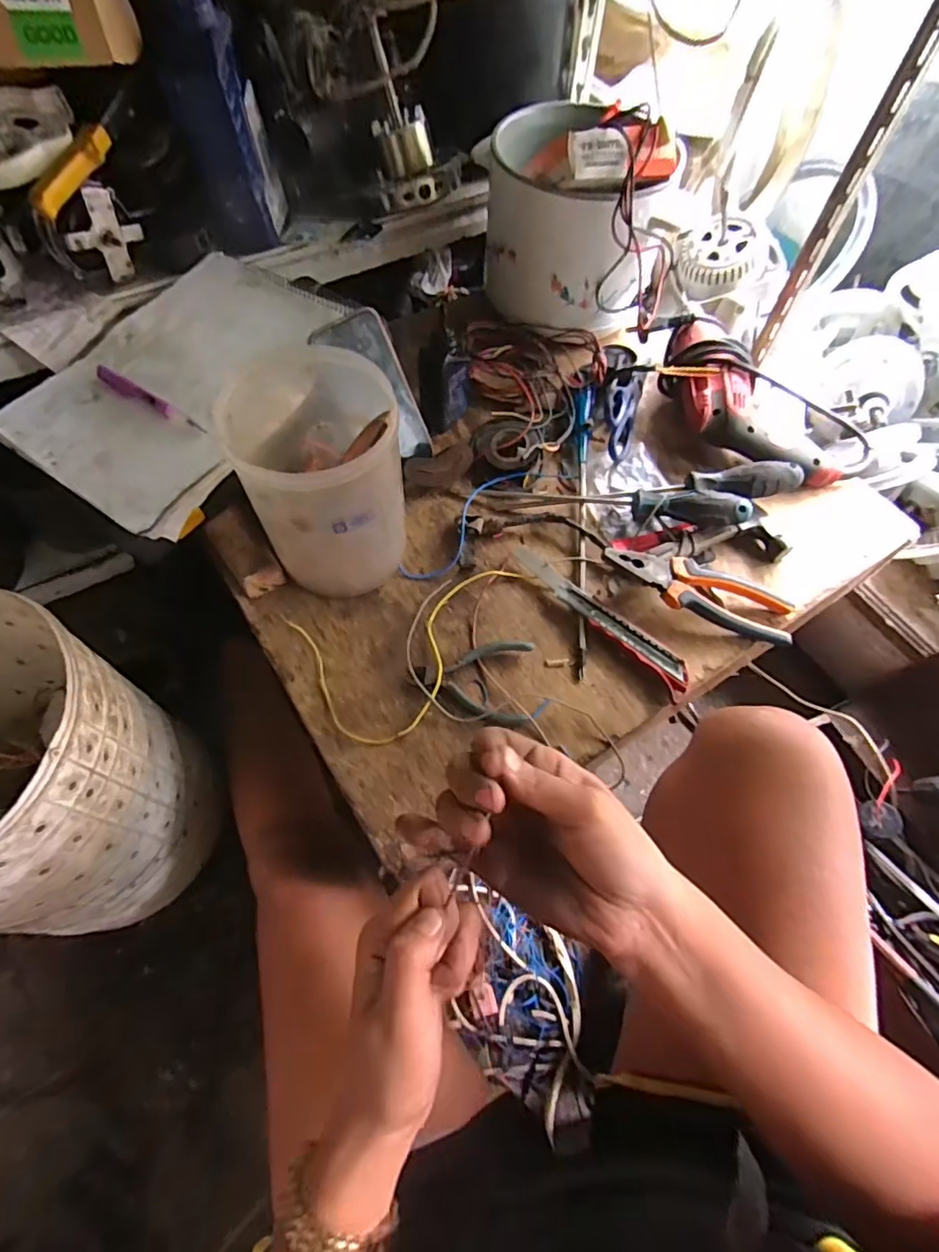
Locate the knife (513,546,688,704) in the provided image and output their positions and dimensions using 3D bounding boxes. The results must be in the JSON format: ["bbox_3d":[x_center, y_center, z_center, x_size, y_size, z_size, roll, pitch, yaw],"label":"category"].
[{"bbox_3d":[0.124,-0.012,0.542,0.033,0.017,0.209,-37,69,-20],"label":"knife"}]

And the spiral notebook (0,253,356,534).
[{"bbox_3d":[-0.281,-0.247,0.551,0.231,0.013,0.298,32,70,16],"label":"spiral notebook"}]

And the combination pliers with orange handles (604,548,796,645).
[{"bbox_3d":[0.218,-0.035,0.536,0.185,0.019,0.057,19,68,-3],"label":"combination pliers with orange handles"}]

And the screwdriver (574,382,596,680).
[{"bbox_3d":[0.121,-0.120,0.592,0.022,0.027,0.365,5,62,0],"label":"screwdriver"}]

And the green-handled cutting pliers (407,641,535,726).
[{"bbox_3d":[0.002,0.047,0.507,0.108,0.013,0.075,5,62,0],"label":"green-handled cutting pliers"}]

